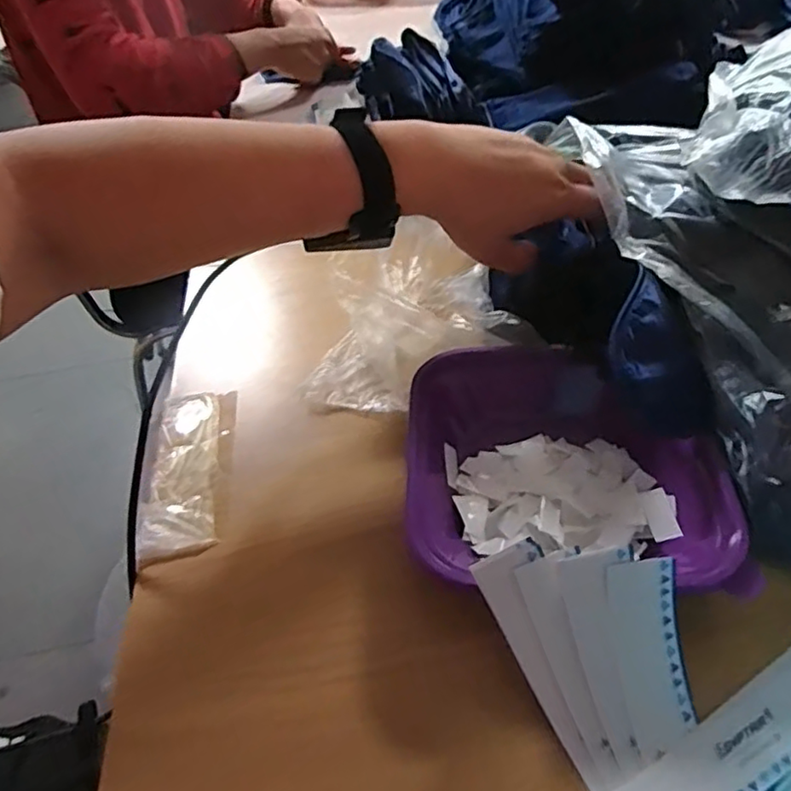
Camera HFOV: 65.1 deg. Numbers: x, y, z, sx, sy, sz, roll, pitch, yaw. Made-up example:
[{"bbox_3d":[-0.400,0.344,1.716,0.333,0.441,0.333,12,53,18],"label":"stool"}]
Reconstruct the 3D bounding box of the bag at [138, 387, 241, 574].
[{"bbox_3d":[-0.144,0.051,0.436,0.058,0.012,0.144,-8,46,-3],"label":"bag"}]

